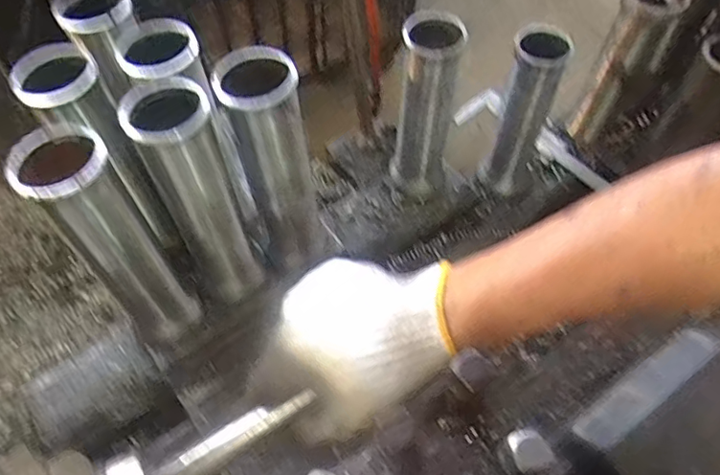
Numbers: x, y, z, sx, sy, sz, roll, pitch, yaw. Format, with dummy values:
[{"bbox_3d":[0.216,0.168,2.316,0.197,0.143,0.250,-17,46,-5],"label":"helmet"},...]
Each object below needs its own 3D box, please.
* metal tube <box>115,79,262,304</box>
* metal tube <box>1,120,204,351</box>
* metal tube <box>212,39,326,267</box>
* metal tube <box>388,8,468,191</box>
[{"bbox_3d":[-0.112,-0.023,0.399,0.046,0.188,0.049,-24,60,-13],"label":"metal tube"},{"bbox_3d":[-0.165,0.008,0.380,0.050,0.187,0.060,-37,64,-20],"label":"metal tube"},{"bbox_3d":[-0.060,-0.050,0.413,0.052,0.187,0.050,-11,58,-6],"label":"metal tube"},{"bbox_3d":[0.062,-0.122,0.521,0.051,0.187,0.049,15,59,10],"label":"metal tube"}]

